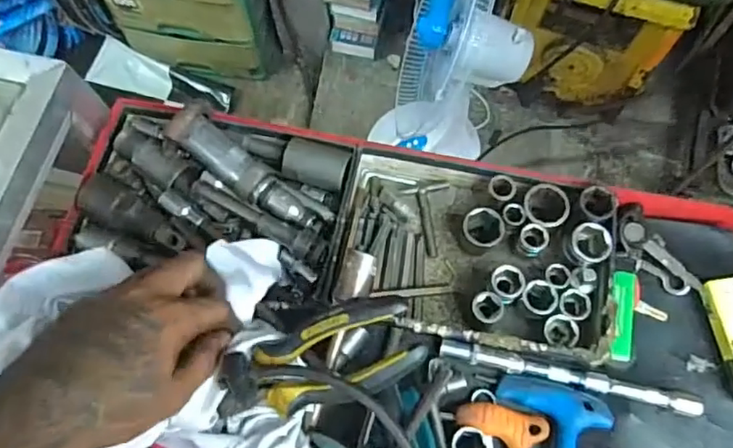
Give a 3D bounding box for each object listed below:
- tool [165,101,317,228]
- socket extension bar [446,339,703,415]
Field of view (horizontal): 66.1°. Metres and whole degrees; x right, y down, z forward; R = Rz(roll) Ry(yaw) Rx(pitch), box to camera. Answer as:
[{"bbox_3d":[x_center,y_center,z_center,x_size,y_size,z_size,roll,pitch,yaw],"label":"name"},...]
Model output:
[{"bbox_3d":[-0.096,-0.043,0.453,0.131,0.031,0.039,40,74,-2],"label":"tool"},{"bbox_3d":[0.152,0.116,0.428,0.190,0.009,0.013,13,70,7],"label":"socket extension bar"}]

